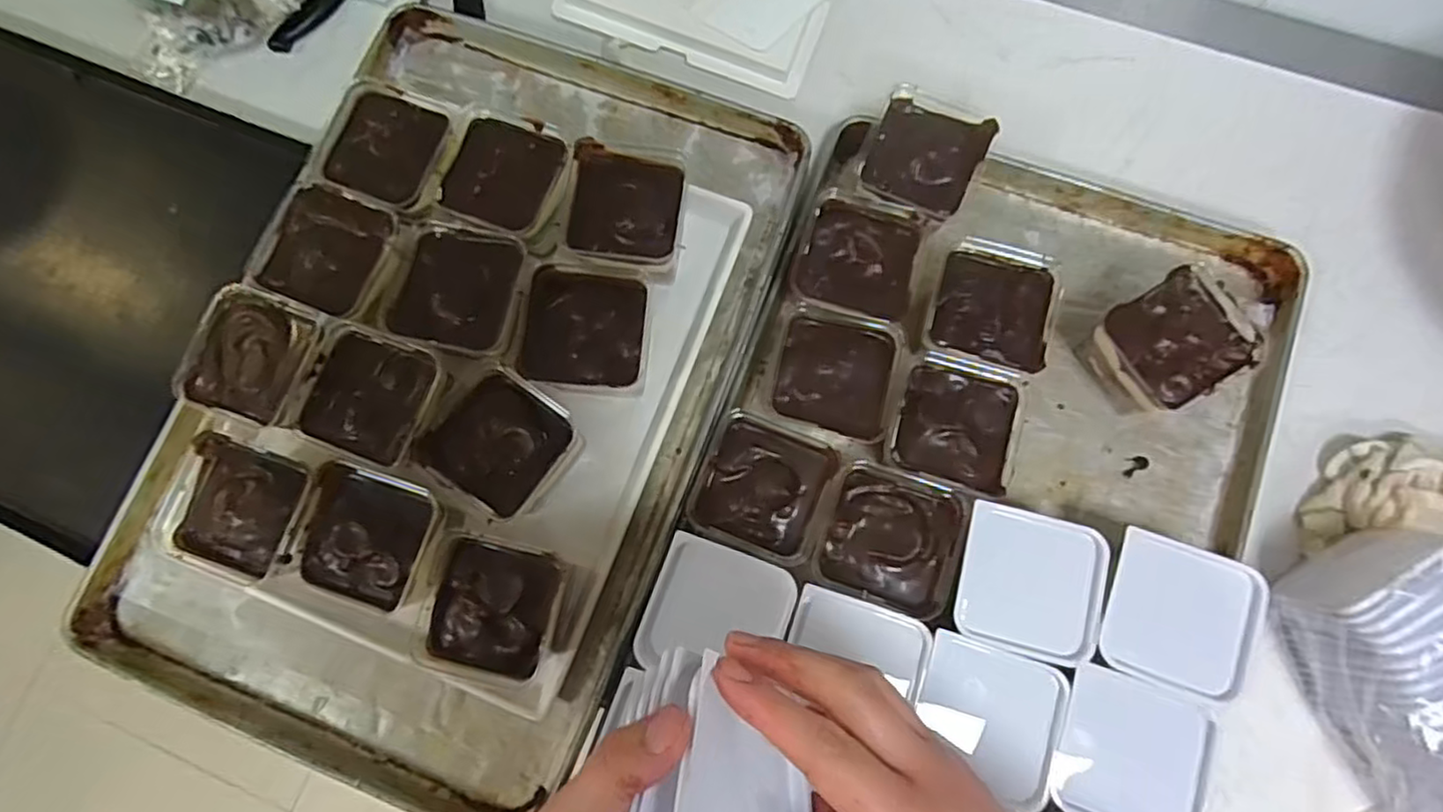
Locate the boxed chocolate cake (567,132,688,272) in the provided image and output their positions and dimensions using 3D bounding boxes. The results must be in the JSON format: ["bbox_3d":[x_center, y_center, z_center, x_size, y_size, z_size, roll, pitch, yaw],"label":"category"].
[{"bbox_3d":[-0.070,-0.146,0.542,0.087,0.077,0.096,10,80,4],"label":"boxed chocolate cake"}]

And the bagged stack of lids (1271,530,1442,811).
[{"bbox_3d":[0.487,0.190,0.470,0.112,0.111,0.188,-19,79,-1],"label":"bagged stack of lids"}]

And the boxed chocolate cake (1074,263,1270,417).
[{"bbox_3d":[0.342,-0.046,0.532,0.098,0.066,0.087,-32,80,-3],"label":"boxed chocolate cake"}]

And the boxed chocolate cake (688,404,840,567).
[{"bbox_3d":[0.031,0.062,0.514,0.093,0.050,0.093,20,81,6],"label":"boxed chocolate cake"}]

